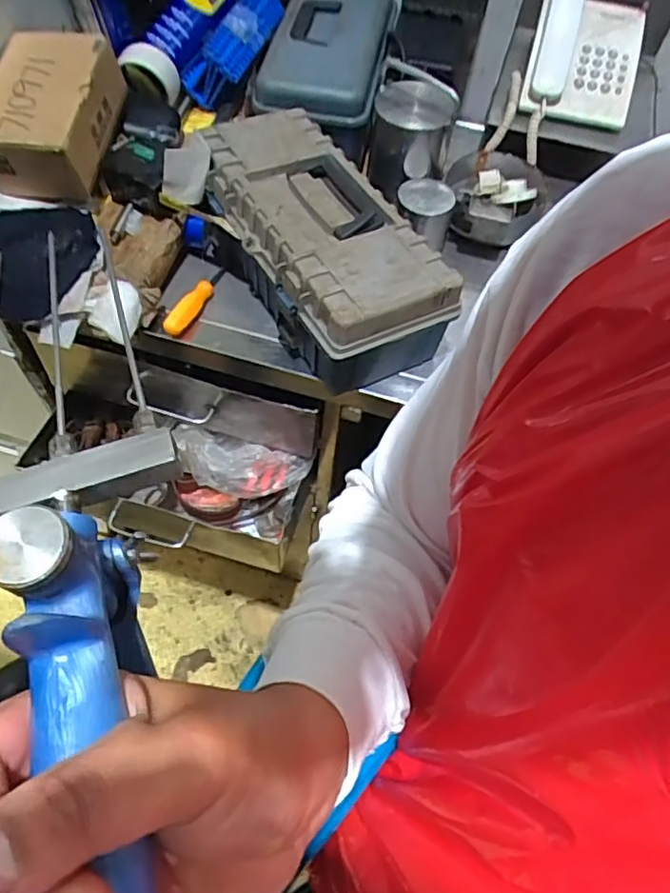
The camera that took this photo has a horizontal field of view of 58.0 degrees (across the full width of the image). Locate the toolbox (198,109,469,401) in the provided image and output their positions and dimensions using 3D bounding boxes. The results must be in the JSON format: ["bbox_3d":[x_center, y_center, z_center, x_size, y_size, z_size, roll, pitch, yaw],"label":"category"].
[{"bbox_3d":[-0.021,-0.230,0.689,0.161,0.121,0.338,-23,63,-16],"label":"toolbox"}]

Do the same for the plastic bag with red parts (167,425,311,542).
[{"bbox_3d":[-0.142,0.058,0.882,0.204,0.145,0.101,3,59,-1],"label":"plastic bag with red parts"}]

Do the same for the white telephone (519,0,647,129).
[{"bbox_3d":[0.348,-0.541,0.853,0.144,0.044,0.193,15,82,-3],"label":"white telephone"}]

